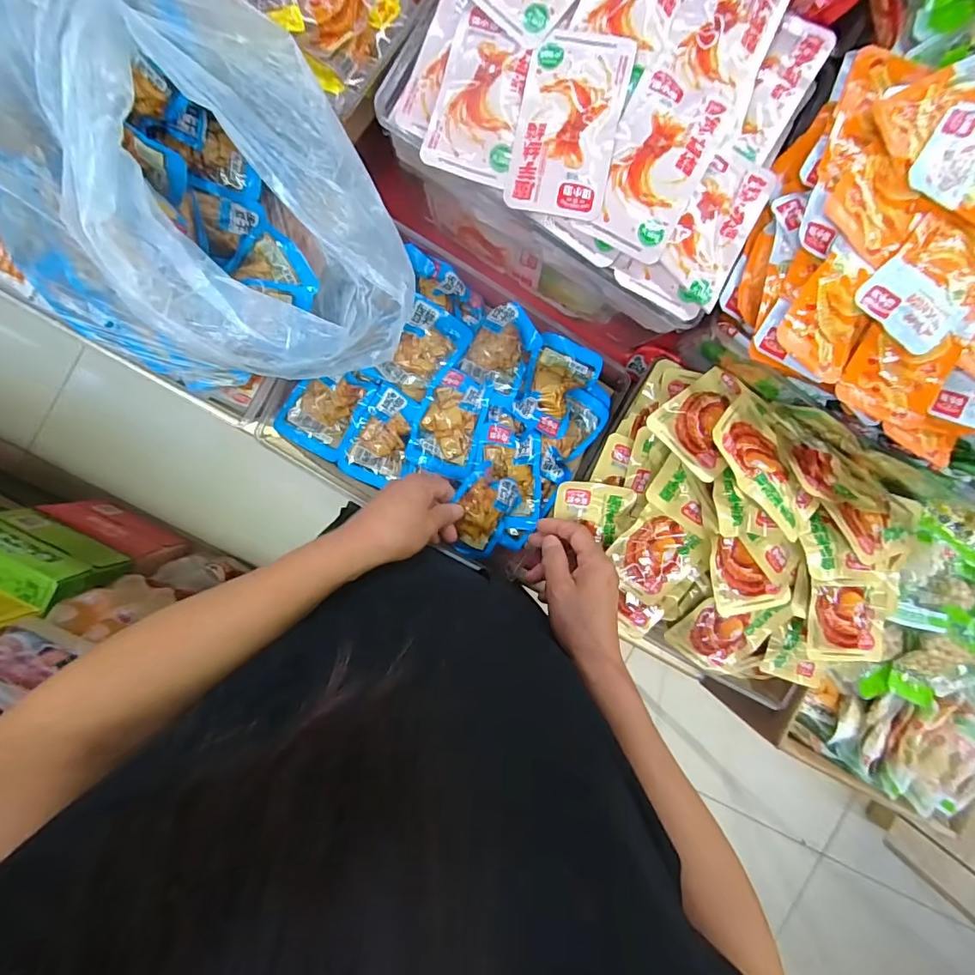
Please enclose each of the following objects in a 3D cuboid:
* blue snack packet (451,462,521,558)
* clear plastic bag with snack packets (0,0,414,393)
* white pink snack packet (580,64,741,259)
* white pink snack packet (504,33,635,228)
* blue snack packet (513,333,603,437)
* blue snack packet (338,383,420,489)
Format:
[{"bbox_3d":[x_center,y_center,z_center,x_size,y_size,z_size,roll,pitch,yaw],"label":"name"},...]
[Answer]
[{"bbox_3d":[-0.006,0.026,0.493,0.056,0.029,0.088,30,90,-5],"label":"blue snack packet"},{"bbox_3d":[-0.196,-0.195,0.355,0.261,0.166,0.205,4,92,-5],"label":"clear plastic bag with snack packets"},{"bbox_3d":[0.126,-0.243,0.363,0.069,0.012,0.134,28,90,-5],"label":"white pink snack packet"},{"bbox_3d":[0.060,-0.267,0.364,0.072,0.016,0.126,11,92,-5],"label":"white pink snack packet"},{"bbox_3d":[0.069,-0.100,0.487,0.059,0.029,0.091,24,90,-5],"label":"blue snack packet"},{"bbox_3d":[-0.107,-0.050,0.509,0.061,0.022,0.098,31,90,-5],"label":"blue snack packet"}]

